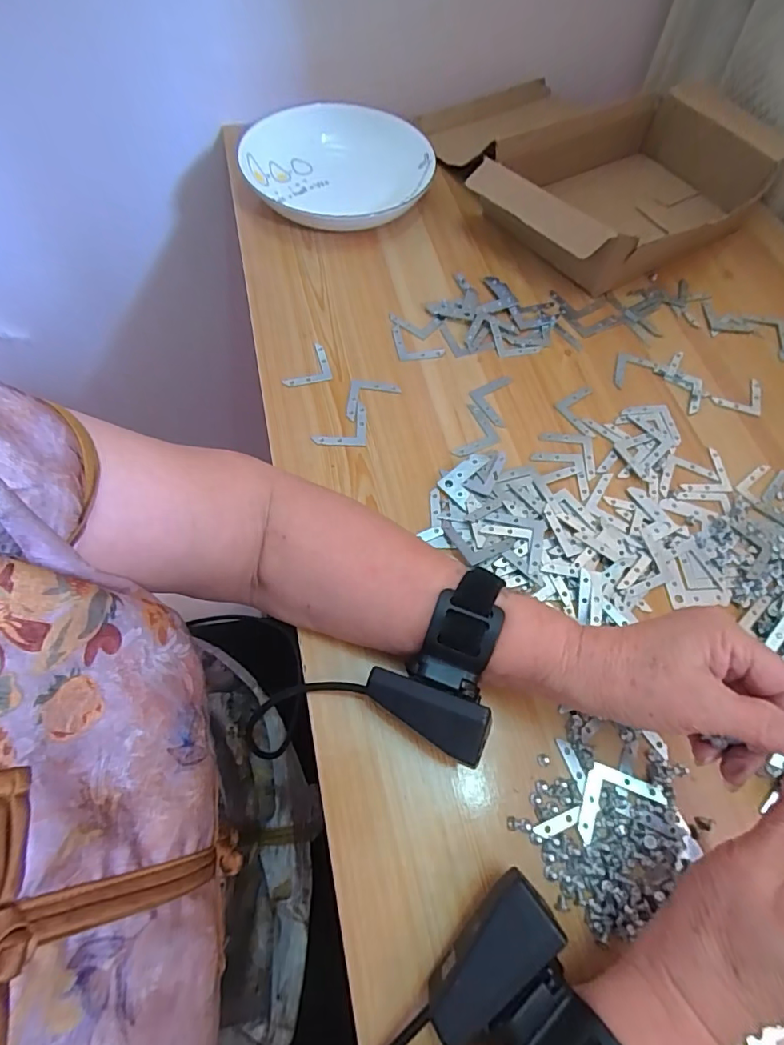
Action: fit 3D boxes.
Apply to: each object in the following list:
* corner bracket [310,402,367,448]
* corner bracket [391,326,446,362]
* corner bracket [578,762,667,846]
[{"bbox_3d":[-0.042,-0.079,0.396,0.041,0.004,0.043,0,59,-4],"label":"corner bracket"},{"bbox_3d":[0.018,-0.156,0.443,0.054,0.004,0.030,31,73,11],"label":"corner bracket"},{"bbox_3d":[0.127,0.158,0.285,0.054,0.004,0.031,-19,59,-10],"label":"corner bracket"}]

